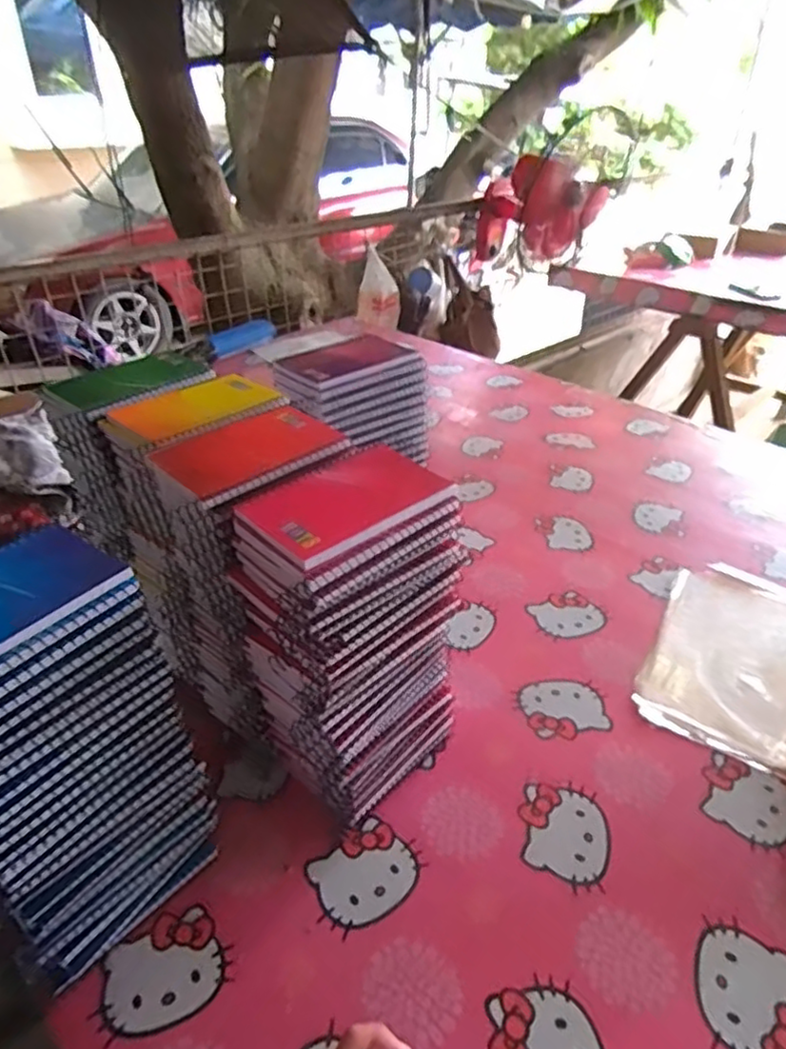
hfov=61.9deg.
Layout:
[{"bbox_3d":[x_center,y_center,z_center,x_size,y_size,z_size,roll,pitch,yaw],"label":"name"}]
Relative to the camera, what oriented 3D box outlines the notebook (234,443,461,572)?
[{"bbox_3d":[-0.032,-0.018,0.447,0.132,0.011,0.086,-29,43,-35],"label":"notebook"}]

